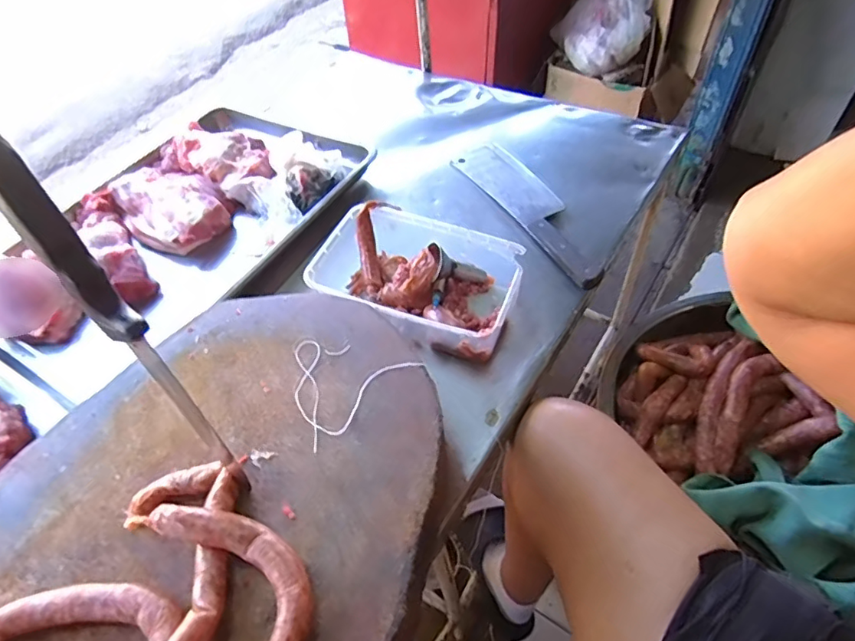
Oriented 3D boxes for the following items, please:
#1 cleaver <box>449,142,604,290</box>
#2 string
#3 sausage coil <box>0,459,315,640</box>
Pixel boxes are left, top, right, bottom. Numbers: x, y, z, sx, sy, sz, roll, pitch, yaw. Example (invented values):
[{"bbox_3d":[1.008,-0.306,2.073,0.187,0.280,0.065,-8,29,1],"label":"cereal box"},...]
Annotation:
[{"bbox_3d":[0.158,-0.180,0.784,0.093,0.031,0.369,-24,53,-14],"label":"cleaver"},{"bbox_3d":[-0.091,0.051,0.523,0.131,0.004,0.113,-39,58,-24],"label":"string"},{"bbox_3d":[-0.203,0.218,0.361,0.195,0.051,0.229,30,59,25],"label":"sausage coil"}]

